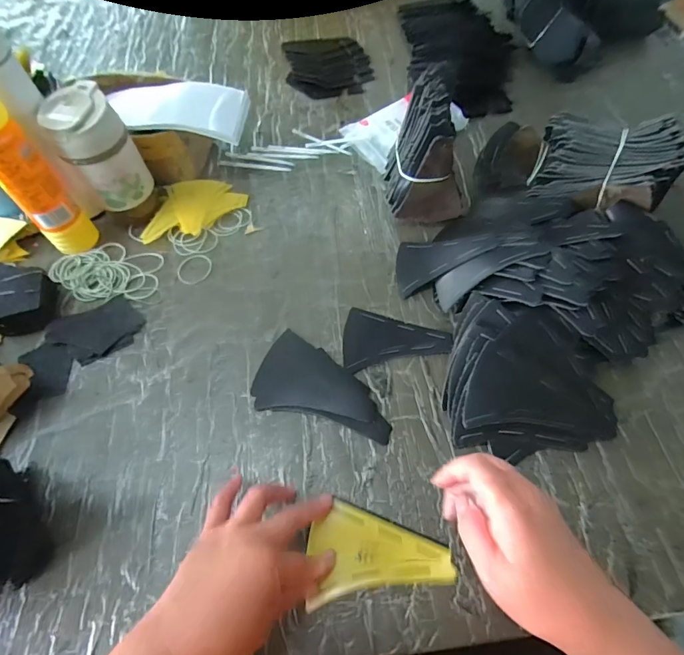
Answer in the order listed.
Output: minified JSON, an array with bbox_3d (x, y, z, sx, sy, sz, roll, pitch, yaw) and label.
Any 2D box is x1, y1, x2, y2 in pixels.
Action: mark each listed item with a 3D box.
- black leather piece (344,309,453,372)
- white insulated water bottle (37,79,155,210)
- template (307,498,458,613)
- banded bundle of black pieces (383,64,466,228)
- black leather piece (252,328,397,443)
[{"bbox_3d":[0.057,0.024,0.462,0.120,0.005,0.075,16,63,11],"label":"black leather piece"},{"bbox_3d":[-0.291,-0.214,0.496,0.074,0.119,0.076,-29,63,-15],"label":"white insulated water bottle"},{"bbox_3d":[0.030,0.191,0.358,0.119,0.005,0.073,-11,57,-1],"label":"template"},{"bbox_3d":[0.109,-0.228,0.516,0.094,0.138,0.128,-3,61,1],"label":"banded bundle of black pieces"},{"bbox_3d":[-0.021,0.073,0.436,0.156,0.004,0.086,29,67,17],"label":"black leather piece"}]

